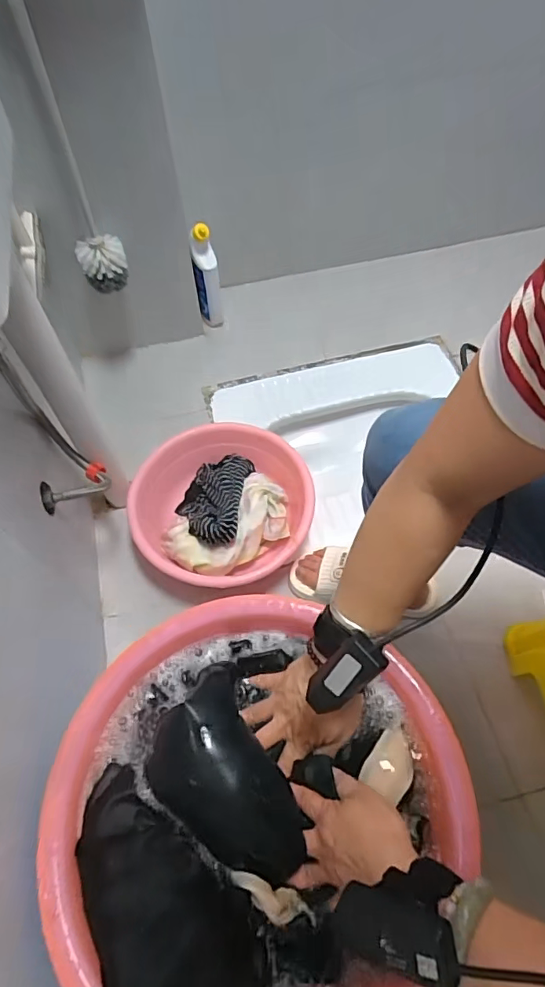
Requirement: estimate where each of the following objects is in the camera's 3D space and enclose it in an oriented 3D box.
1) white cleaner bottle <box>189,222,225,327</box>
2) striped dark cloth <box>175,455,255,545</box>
[{"bbox_3d":[-0.144,-0.470,1.108,0.056,0.239,0.052,-7,59,-4],"label":"white cleaner bottle"},{"bbox_3d":[-0.101,0.003,0.866,0.122,0.048,0.210,2,40,2],"label":"striped dark cloth"}]

